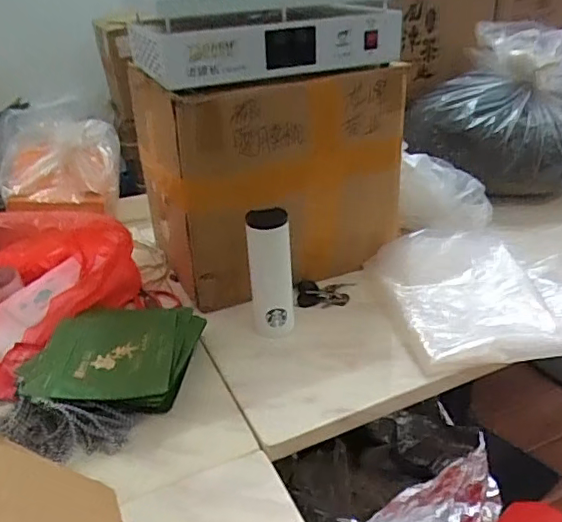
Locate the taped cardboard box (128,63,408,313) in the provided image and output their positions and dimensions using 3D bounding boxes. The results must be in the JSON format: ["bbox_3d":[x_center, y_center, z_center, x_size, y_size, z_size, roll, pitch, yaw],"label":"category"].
[{"bbox_3d":[-0.028,-0.183,1.131,0.448,0.401,0.379,-20,33,-25],"label":"taped cardboard box"}]

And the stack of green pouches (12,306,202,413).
[{"bbox_3d":[-0.258,0.135,0.863,0.241,0.037,0.231,0,30,8],"label":"stack of green pouches"}]

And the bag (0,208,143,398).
[{"bbox_3d":[-0.502,0.034,0.976,0.355,0.185,0.330,7,31,17],"label":"bag"}]

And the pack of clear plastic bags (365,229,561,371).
[{"bbox_3d":[0.379,0.043,0.993,0.388,0.052,0.349,-7,30,-5],"label":"pack of clear plastic bags"}]

